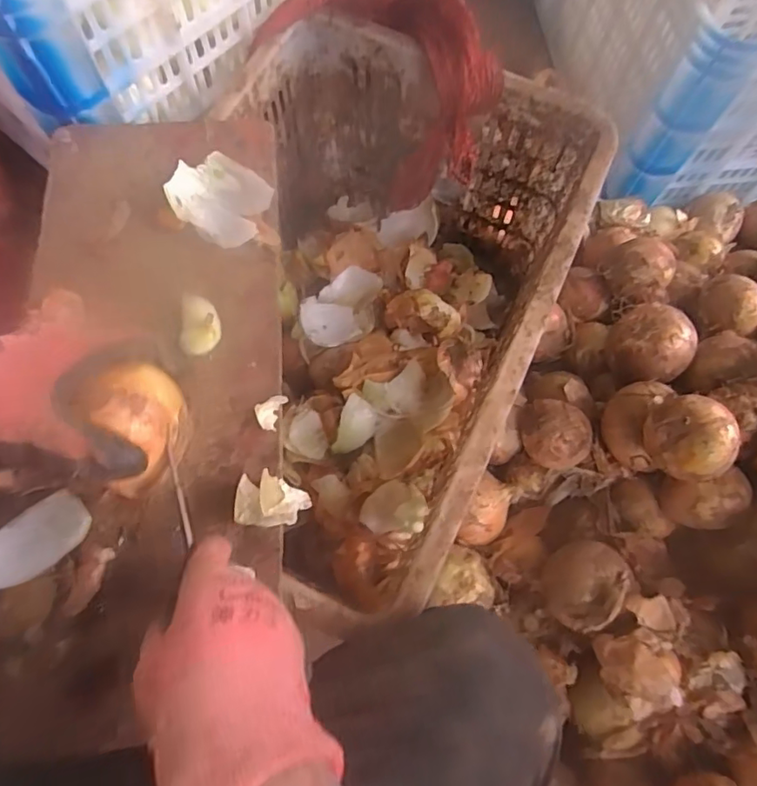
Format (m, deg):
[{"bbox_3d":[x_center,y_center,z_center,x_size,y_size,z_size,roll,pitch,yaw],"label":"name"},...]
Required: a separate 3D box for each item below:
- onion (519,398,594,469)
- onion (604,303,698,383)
[{"bbox_3d":[0.200,0.047,0.618,0.075,0.054,0.071,0,70,-1],"label":"onion"},{"bbox_3d":[0.317,-0.053,0.643,0.085,0.086,0.087,0,70,-1],"label":"onion"}]

